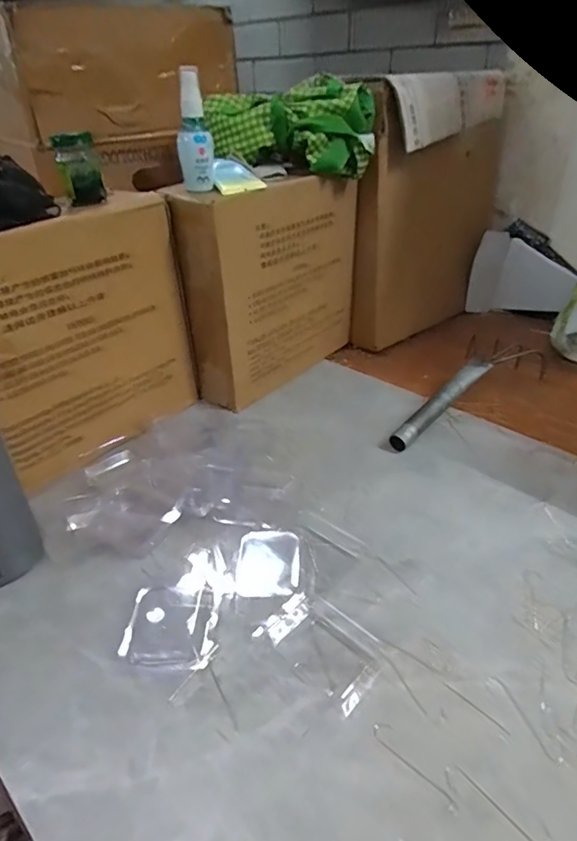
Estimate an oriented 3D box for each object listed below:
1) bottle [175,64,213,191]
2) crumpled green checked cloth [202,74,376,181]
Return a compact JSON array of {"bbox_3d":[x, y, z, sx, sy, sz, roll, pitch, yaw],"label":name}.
[{"bbox_3d":[-0.104,-0.316,0.570,0.038,0.117,0.032,-6,34,-6],"label":"bottle"},{"bbox_3d":[0.002,-0.376,0.672,0.213,0.094,0.098,9,35,16],"label":"crumpled green checked cloth"}]

